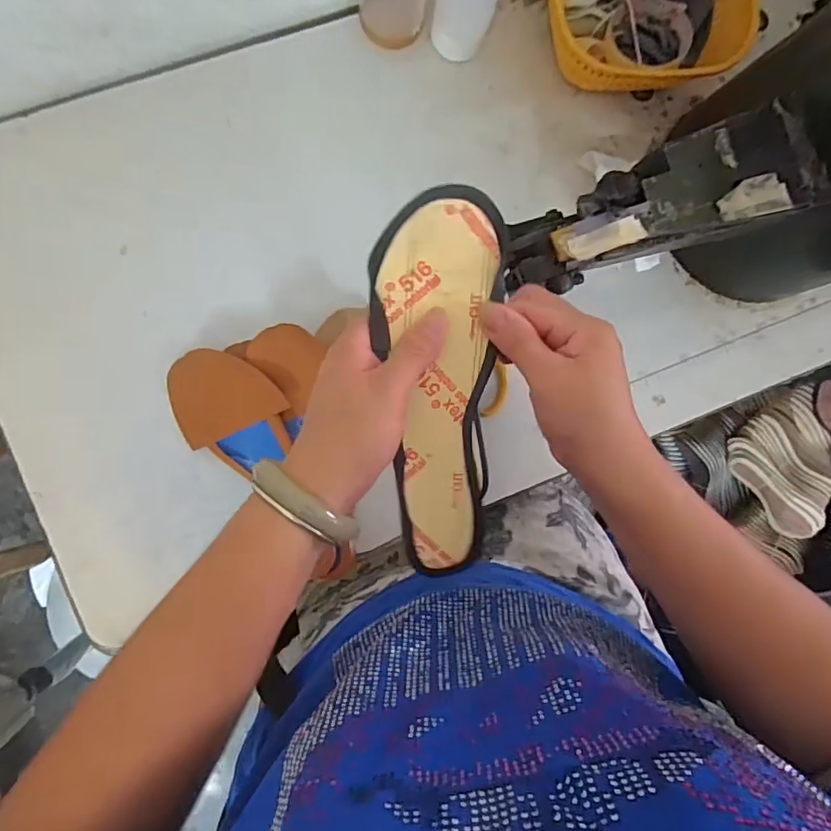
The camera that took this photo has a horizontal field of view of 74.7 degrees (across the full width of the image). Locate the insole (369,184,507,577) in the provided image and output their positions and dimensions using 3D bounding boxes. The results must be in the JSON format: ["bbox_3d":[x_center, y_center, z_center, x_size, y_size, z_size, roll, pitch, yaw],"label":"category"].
[{"bbox_3d":[0.015,-0.009,0.335,0.074,0.009,0.236,-4,107,-8],"label":"insole"}]

